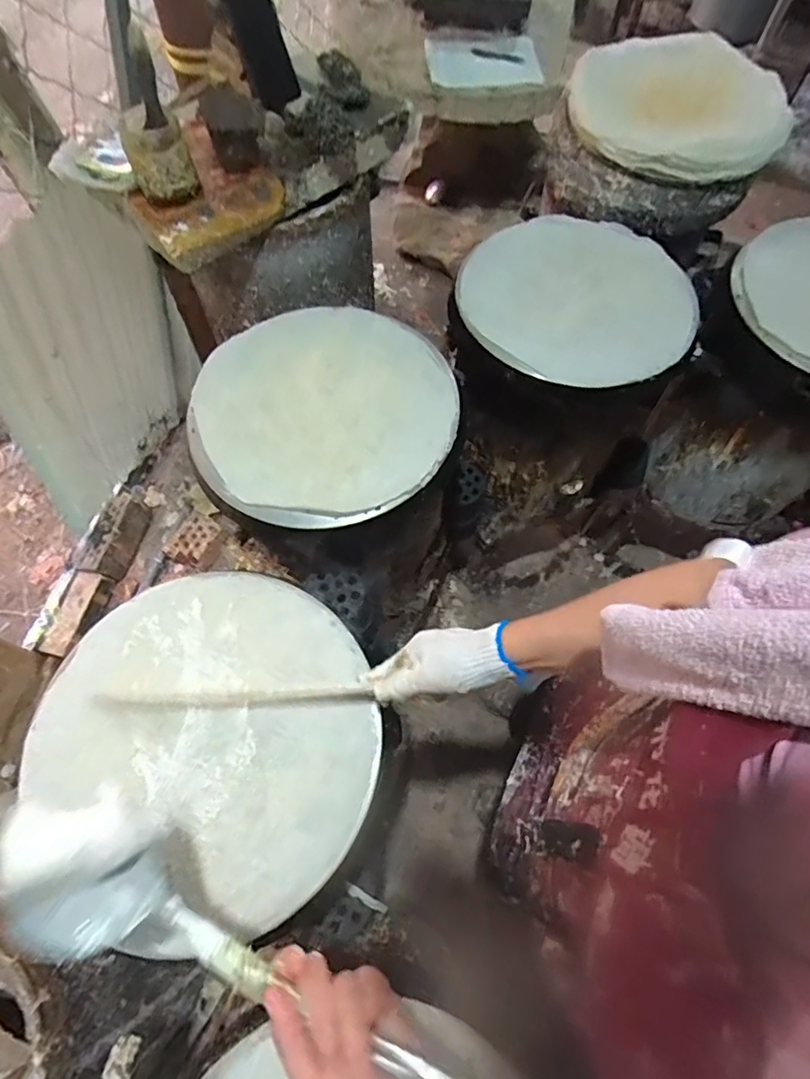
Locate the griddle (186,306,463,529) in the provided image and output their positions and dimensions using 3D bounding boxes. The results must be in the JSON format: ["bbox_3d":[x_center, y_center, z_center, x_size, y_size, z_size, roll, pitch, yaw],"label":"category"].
[{"bbox_3d":[-0.115,-0.195,0.781,0.366,0.025,0.370,0,65,0],"label":"griddle"}]

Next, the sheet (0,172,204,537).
[{"bbox_3d":[-0.679,-0.388,1.246,0.062,0.849,0.549,24,63,-6],"label":"sheet"}]

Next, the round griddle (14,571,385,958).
[{"bbox_3d":[-0.207,0.208,0.595,0.342,0.025,0.374,0,65,0],"label":"round griddle"}]

